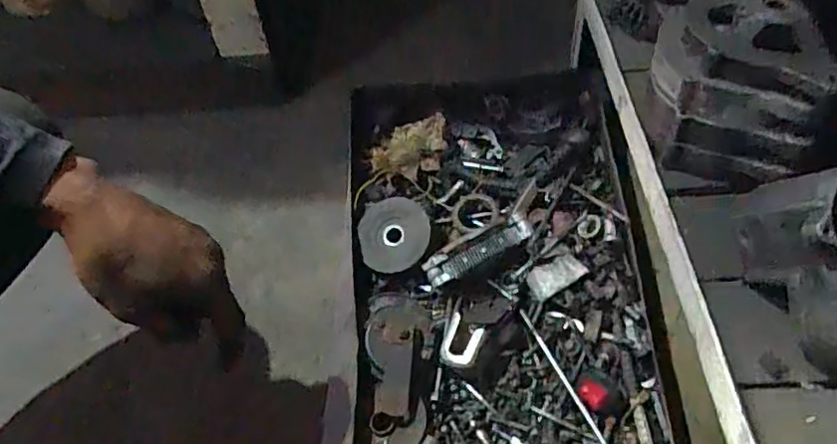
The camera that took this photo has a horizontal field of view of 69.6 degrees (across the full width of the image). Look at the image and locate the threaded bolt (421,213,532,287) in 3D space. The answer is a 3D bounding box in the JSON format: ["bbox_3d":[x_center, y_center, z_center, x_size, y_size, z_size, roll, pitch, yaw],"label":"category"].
[{"bbox_3d":[0.057,0.027,0.586,0.109,0.026,0.026,-28,54,2],"label":"threaded bolt"}]

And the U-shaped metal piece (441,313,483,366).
[{"bbox_3d":[0.040,0.105,0.538,0.033,0.011,0.048,8,52,20],"label":"U-shaped metal piece"}]

